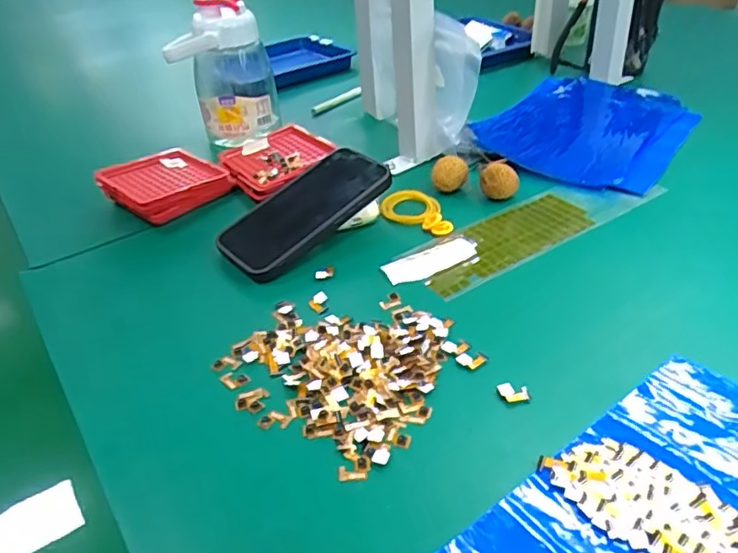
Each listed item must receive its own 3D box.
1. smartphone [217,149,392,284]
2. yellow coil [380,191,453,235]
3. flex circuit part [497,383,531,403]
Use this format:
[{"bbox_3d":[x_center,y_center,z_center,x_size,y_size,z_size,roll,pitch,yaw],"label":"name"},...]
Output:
[{"bbox_3d":[-0.057,-0.057,0.515,0.153,0.019,0.078,-40,46,-19],"label":"smartphone"},{"bbox_3d":[0.048,-0.064,0.553,0.078,0.014,0.046,20,42,31],"label":"yellow coil"},{"bbox_3d":[0.091,0.073,0.366,0.018,0.007,0.013,-7,35,-3],"label":"flex circuit part"}]

